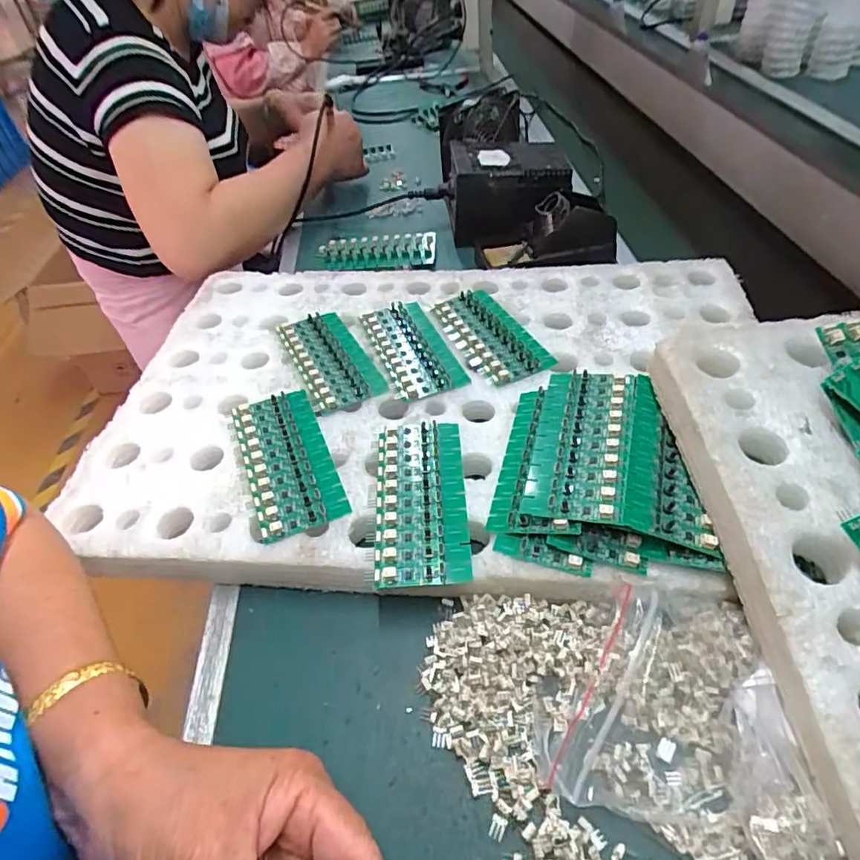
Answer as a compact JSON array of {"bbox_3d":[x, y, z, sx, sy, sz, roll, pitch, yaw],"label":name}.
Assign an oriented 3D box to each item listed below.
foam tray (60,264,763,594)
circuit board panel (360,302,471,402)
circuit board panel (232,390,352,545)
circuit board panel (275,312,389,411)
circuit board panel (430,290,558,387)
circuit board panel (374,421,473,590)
[{"bbox_3d":[-0.001,-0.035,0.487,0.532,0.033,0.378,1,48,7],"label":"foam tray"},{"bbox_3d":[-0.018,-0.077,0.515,0.062,0.005,0.134,-19,47,-11],"label":"circuit board panel"},{"bbox_3d":[-0.110,0.020,0.429,0.061,0.009,0.138,-20,49,-11],"label":"circuit board panel"},{"bbox_3d":[-0.092,-0.069,0.513,0.062,0.006,0.140,-22,48,-14],"label":"circuit board panel"},{"bbox_3d":[0.053,-0.091,0.521,0.067,0.007,0.137,-20,47,-12],"label":"circuit board panel"},{"bbox_3d":[-0.007,0.046,0.397,0.061,0.008,0.136,-5,48,2],"label":"circuit board panel"}]

